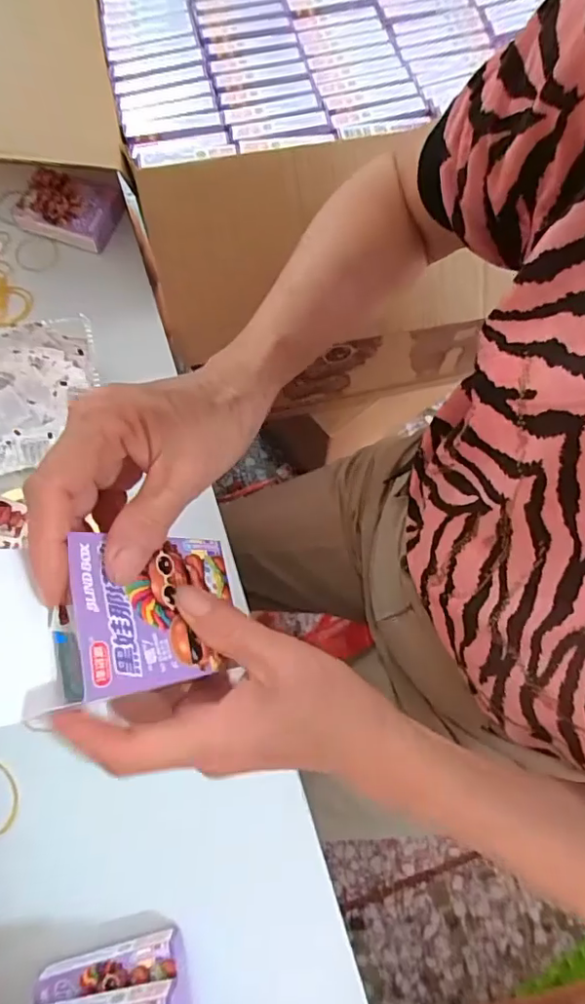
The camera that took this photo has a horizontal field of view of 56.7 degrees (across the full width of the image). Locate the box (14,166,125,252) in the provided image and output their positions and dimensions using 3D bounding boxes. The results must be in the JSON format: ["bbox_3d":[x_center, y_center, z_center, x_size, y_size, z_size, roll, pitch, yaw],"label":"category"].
[{"bbox_3d":[-0.228,-0.303,0.562,0.102,0.028,0.070,16,72,5],"label":"box"}]

